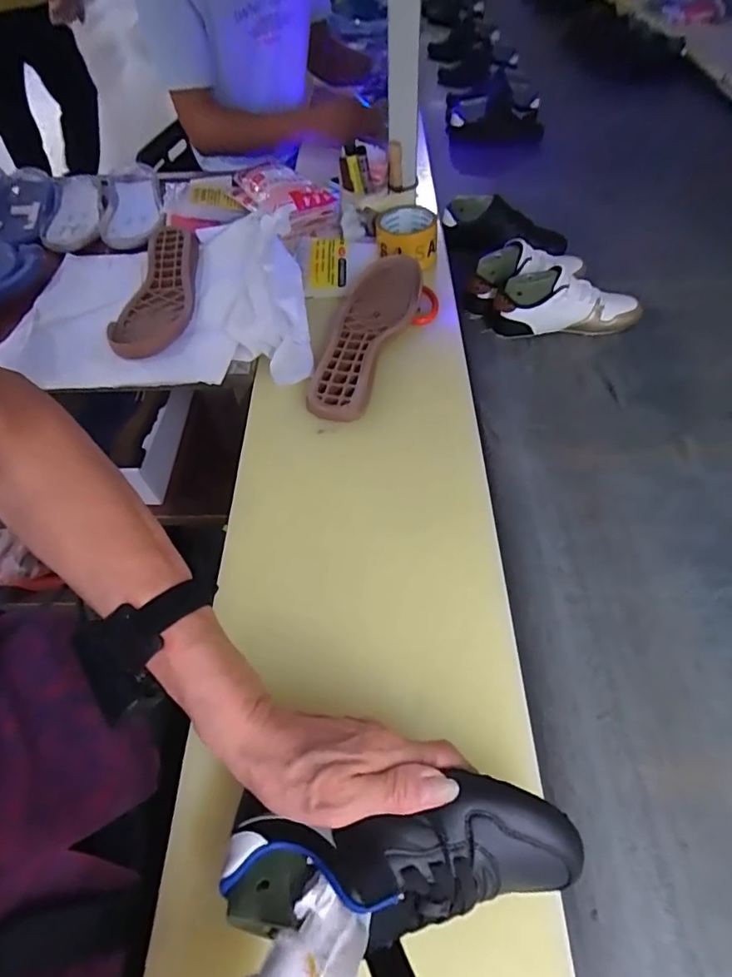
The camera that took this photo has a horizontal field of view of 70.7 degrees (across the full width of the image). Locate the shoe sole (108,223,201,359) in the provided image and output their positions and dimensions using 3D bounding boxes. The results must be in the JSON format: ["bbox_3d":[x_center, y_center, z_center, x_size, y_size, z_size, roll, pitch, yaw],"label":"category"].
[{"bbox_3d":[-0.293,-0.285,0.740,0.096,0.041,0.280,-1,54,1],"label":"shoe sole"}]

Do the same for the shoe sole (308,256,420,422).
[{"bbox_3d":[0.000,-0.201,0.664,0.098,0.041,0.281,13,55,11],"label":"shoe sole"}]

